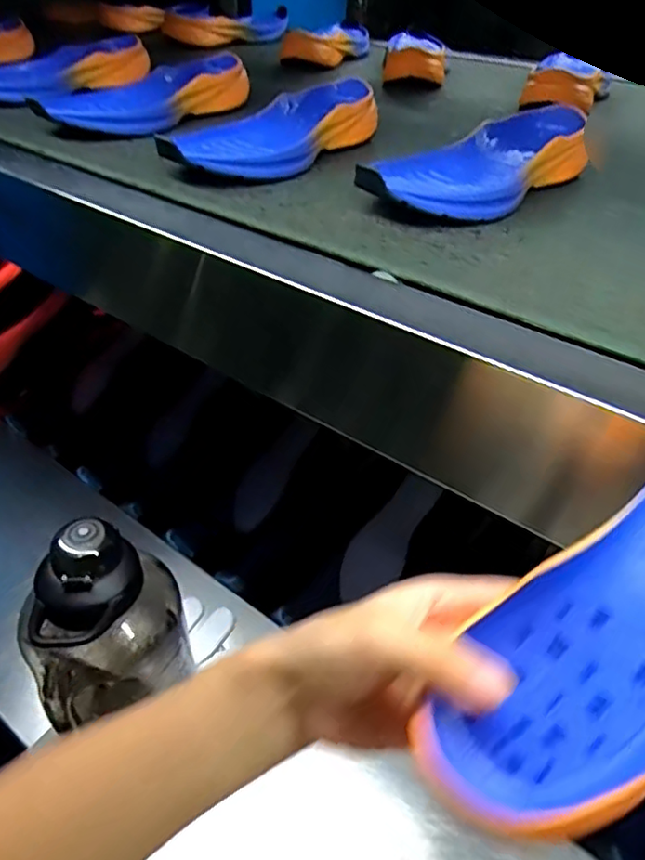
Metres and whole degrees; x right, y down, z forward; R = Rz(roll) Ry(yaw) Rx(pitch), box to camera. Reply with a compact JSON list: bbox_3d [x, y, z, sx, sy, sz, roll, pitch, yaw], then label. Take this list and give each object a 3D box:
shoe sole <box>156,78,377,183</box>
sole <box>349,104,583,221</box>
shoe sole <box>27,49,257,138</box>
[{"bbox_3d":[-0.040,-0.273,0.564,0.107,0.042,0.260,24,47,22],"label":"shoe sole"},{"bbox_3d":[0.128,-0.212,0.486,0.095,0.044,0.245,31,48,30],"label":"sole"},{"bbox_3d":[-0.190,-0.355,0.652,0.114,0.046,0.233,21,46,19],"label":"shoe sole"}]

